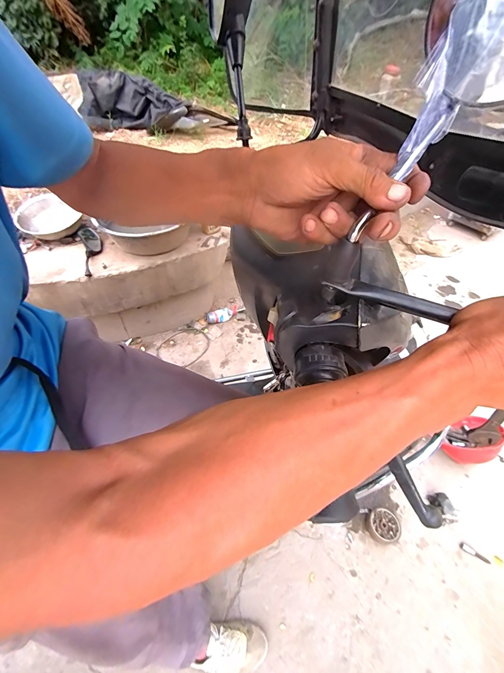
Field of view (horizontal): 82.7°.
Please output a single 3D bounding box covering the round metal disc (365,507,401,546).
[{"bbox_3d":[0.458,0.662,1.000,0.114,0.044,0.107,5,47,1],"label":"round metal disc"}]

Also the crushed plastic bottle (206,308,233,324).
[{"bbox_3d":[-0.184,-0.119,1.669,0.166,0.057,0.070,-18,50,-19],"label":"crushed plastic bottle"}]

